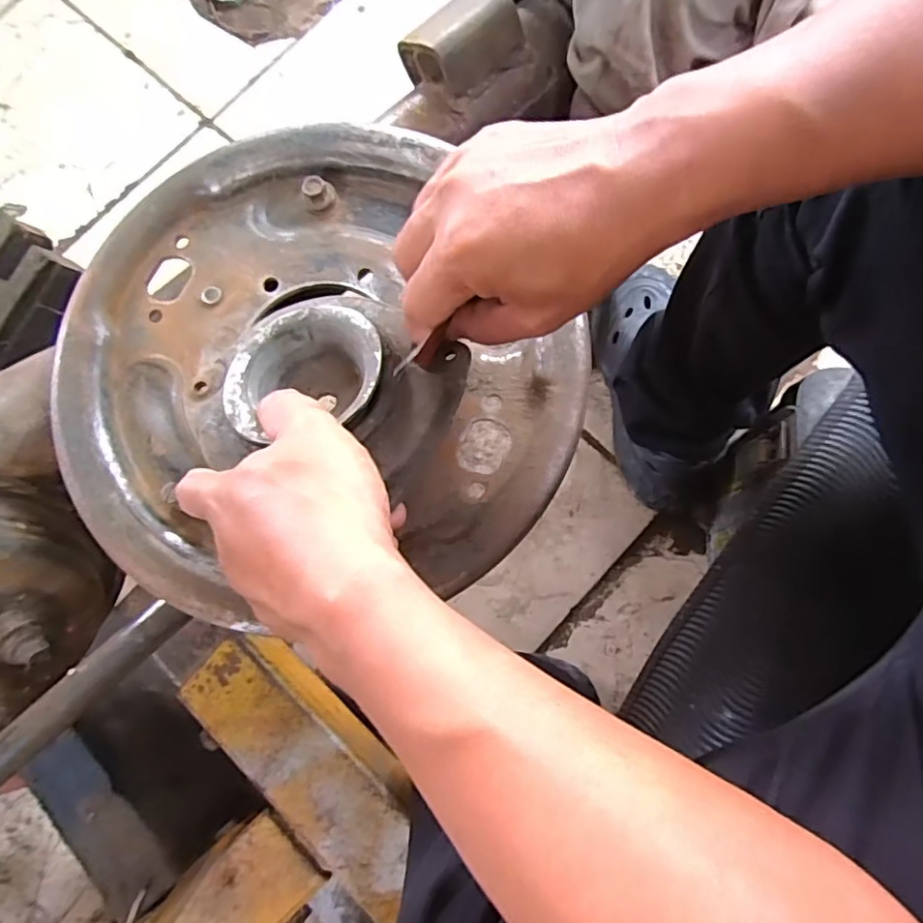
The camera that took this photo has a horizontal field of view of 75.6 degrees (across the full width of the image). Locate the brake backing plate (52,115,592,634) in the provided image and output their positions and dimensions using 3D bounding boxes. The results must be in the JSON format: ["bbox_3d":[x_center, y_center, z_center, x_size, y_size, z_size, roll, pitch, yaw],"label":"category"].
[{"bbox_3d":[-0.091,-0.055,0.317,0.261,0.060,0.280,0,77,1],"label":"brake backing plate"}]

